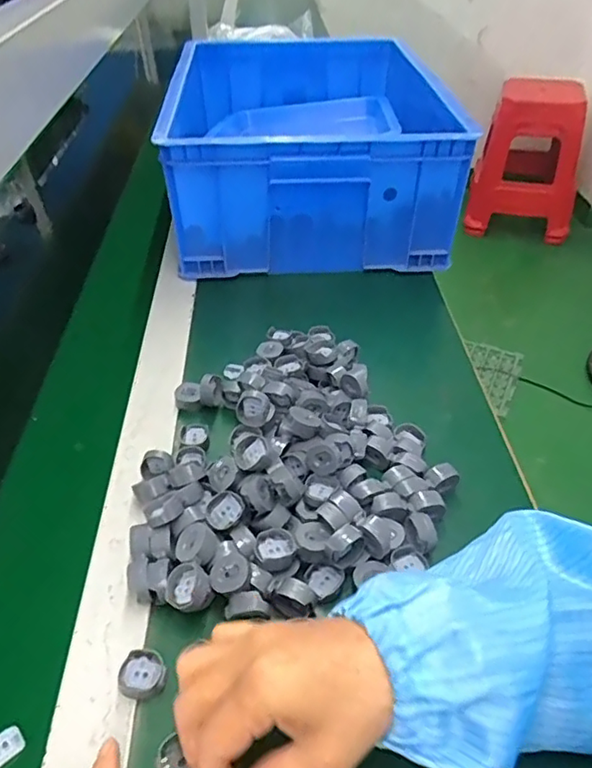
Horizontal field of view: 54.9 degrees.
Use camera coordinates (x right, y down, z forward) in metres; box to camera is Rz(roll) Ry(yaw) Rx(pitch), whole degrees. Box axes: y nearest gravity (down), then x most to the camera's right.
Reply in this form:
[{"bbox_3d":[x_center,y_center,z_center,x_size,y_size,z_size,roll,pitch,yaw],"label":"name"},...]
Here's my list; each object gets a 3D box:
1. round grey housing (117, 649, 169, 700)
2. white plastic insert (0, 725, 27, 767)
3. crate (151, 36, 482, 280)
[{"bbox_3d":[-0.096,0.181,0.356,0.029,0.009,0.026,-9,43,-10],"label":"round grey housing"},{"bbox_3d":[-0.174,0.213,0.336,0.018,0.004,0.022,31,50,30],"label":"white plastic insert"},{"bbox_3d":[0.006,-0.343,0.818,0.348,0.171,0.458,-3,42,-3],"label":"crate"}]

